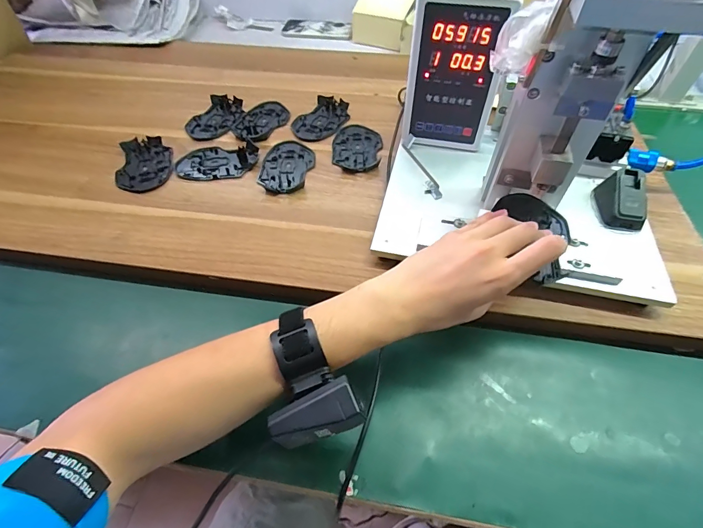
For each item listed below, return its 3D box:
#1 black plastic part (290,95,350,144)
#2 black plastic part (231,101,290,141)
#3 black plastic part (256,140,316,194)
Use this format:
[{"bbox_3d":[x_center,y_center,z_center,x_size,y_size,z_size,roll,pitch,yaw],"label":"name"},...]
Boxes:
[{"bbox_3d":[-0.050,-0.236,0.603,0.074,0.012,0.120,21,56,16],"label":"black plastic part"},{"bbox_3d":[-0.147,-0.235,0.601,0.072,0.007,0.117,18,55,15],"label":"black plastic part"},{"bbox_3d":[-0.093,-0.142,0.530,0.072,0.006,0.106,13,54,11],"label":"black plastic part"}]

